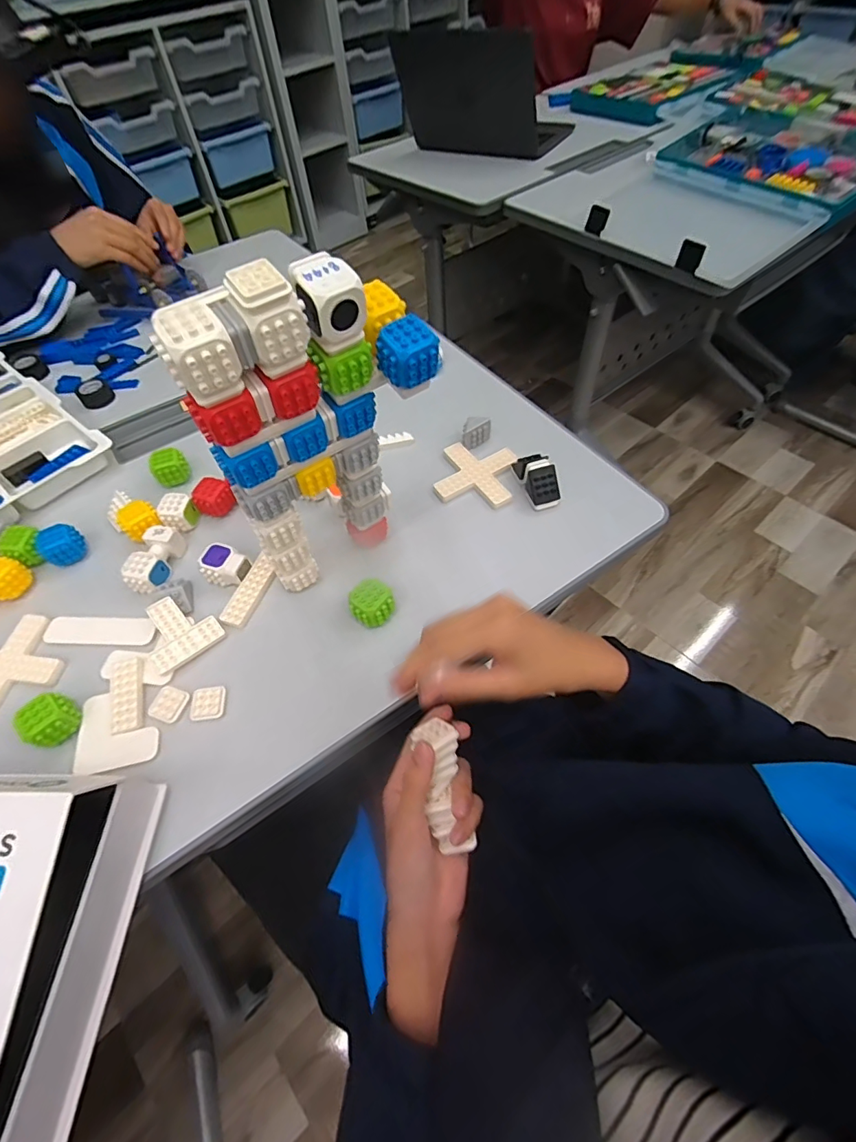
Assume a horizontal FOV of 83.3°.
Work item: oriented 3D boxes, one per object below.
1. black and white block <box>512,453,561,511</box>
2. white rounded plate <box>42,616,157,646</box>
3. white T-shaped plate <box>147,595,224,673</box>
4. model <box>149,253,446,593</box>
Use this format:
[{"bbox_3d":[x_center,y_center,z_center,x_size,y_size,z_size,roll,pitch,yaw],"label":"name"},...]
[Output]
[{"bbox_3d":[0.116,-0.100,0.510,0.029,0.034,0.059,-20,57,-9],"label":"black and white block"},{"bbox_3d":[-0.313,0.057,0.460,0.104,0.004,0.029,0,56,5],"label":"white rounded plate"},{"bbox_3d":[-0.230,0.052,0.443,0.061,0.007,0.063,-33,75,-25],"label":"white T-shaped plate"},{"bbox_3d":[-0.081,-0.080,0.361,0.179,0.261,0.062,-27,58,-13],"label":"model"}]

